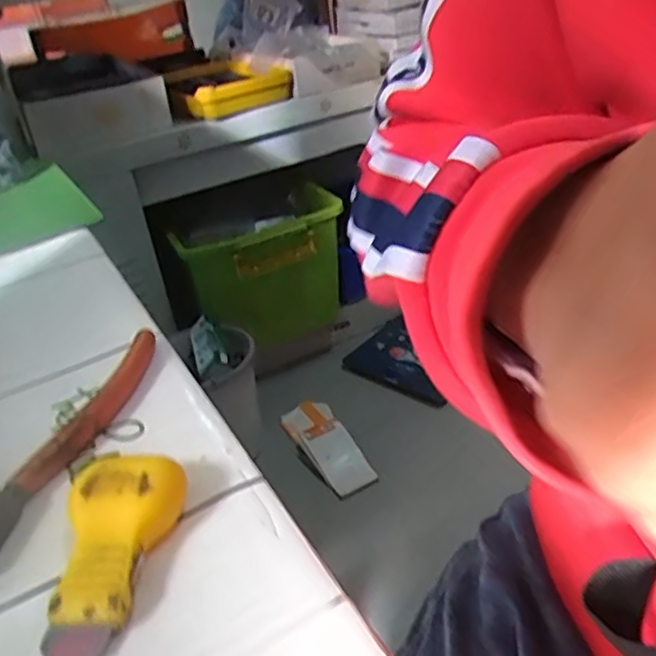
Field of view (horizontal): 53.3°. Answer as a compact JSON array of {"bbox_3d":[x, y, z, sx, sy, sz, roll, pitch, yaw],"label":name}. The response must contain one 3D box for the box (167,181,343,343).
[{"bbox_3d":[-0.125,-0.100,1.397,0.382,0.285,0.136,-27,37,-28],"label":"box"}]

